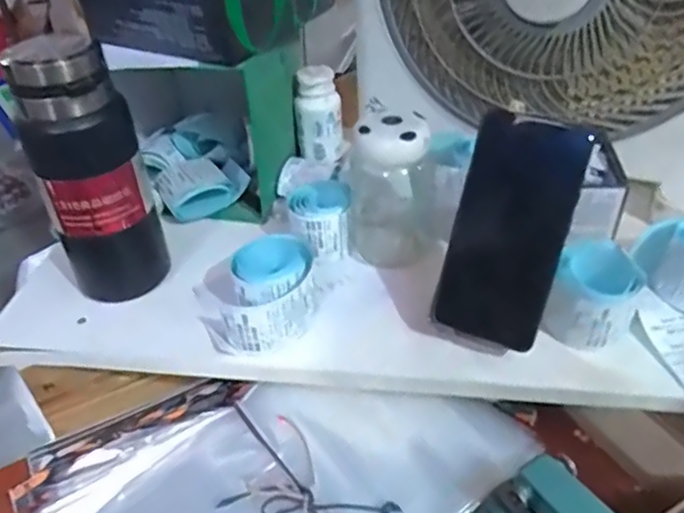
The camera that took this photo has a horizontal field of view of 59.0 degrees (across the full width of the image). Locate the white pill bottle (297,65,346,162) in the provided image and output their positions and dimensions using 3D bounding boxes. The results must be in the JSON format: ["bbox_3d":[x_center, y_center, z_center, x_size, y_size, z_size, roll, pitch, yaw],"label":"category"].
[{"bbox_3d":[-0.023,-0.153,0.655,0.046,0.091,0.044,-1,39,2],"label":"white pill bottle"}]

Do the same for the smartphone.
[{"bbox_3d":[0.120,-0.016,0.434,0.076,0.160,0.006,18,17,18],"label":"smartphone"}]

